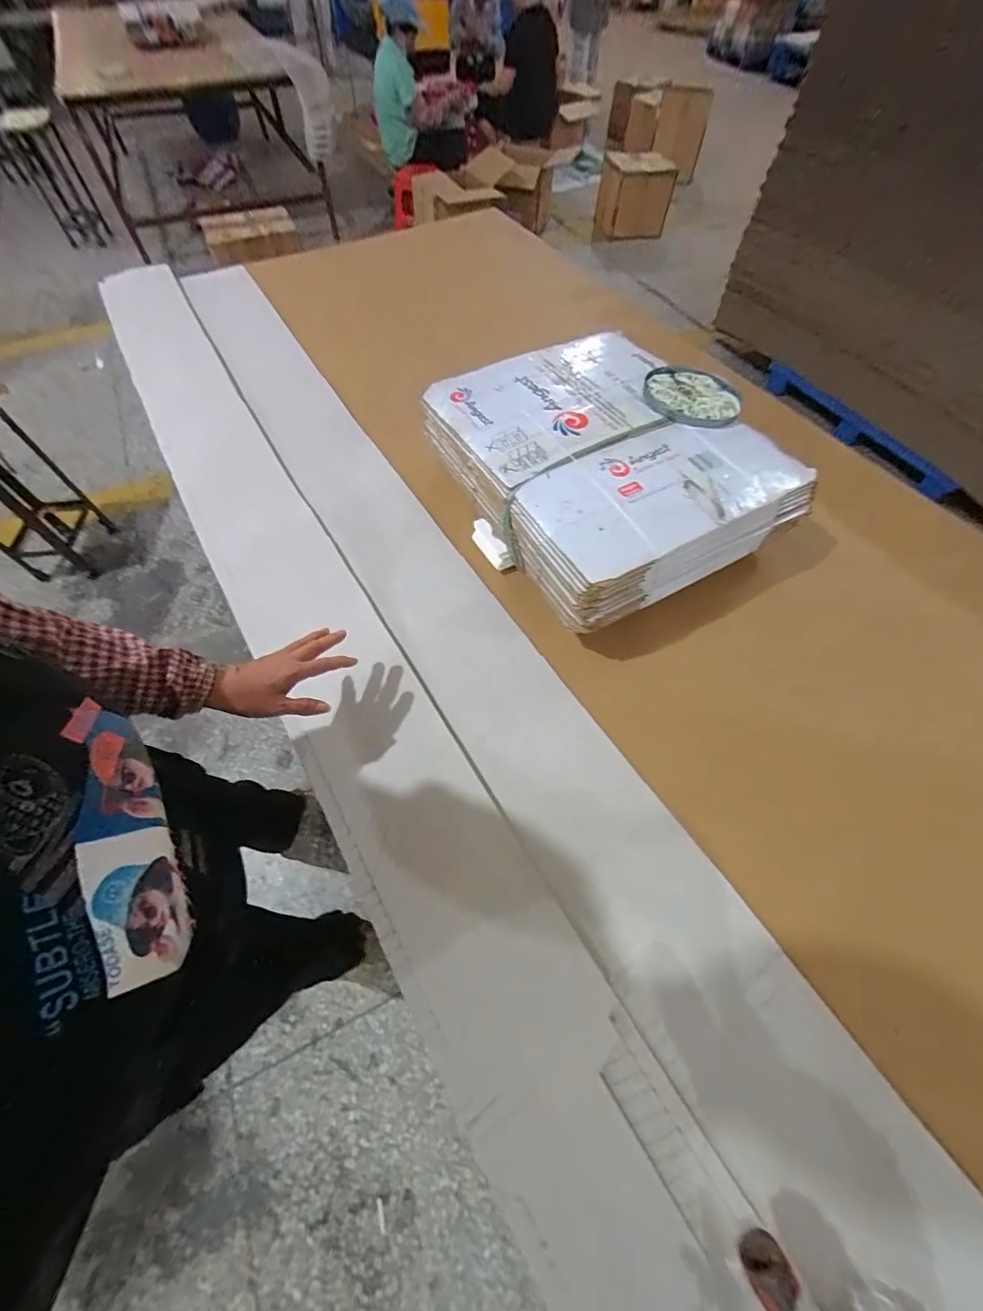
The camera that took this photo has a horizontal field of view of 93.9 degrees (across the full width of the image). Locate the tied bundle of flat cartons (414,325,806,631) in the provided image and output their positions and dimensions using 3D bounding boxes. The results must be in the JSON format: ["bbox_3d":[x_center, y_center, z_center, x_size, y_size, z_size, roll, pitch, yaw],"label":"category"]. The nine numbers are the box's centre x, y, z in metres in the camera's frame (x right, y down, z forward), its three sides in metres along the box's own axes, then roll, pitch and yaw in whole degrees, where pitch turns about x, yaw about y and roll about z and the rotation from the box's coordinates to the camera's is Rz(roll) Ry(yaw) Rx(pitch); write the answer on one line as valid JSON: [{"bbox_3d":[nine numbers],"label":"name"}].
[{"bbox_3d":[0.182,-0.331,0.767,0.426,0.118,0.518,-26,63,-14],"label":"tied bundle of flat cartons"}]

